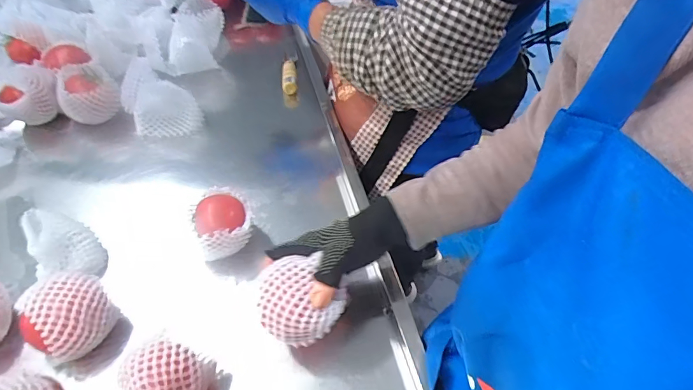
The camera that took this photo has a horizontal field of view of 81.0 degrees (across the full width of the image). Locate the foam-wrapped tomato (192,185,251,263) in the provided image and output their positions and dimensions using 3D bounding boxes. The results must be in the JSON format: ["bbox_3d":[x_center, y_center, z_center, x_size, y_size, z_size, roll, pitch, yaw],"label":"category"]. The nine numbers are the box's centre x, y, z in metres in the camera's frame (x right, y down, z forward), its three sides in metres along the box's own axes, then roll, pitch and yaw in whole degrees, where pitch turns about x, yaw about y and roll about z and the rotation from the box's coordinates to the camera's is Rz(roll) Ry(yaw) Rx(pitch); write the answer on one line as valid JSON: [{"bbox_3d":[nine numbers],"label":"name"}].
[{"bbox_3d":[-0.156,0.041,0.518,0.074,0.074,0.080,-19,55,-18],"label":"foam-wrapped tomato"}]

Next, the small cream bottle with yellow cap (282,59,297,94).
[{"bbox_3d":[-0.106,-0.218,0.748,0.025,0.025,0.081,-3,52,-7],"label":"small cream bottle with yellow cap"}]

